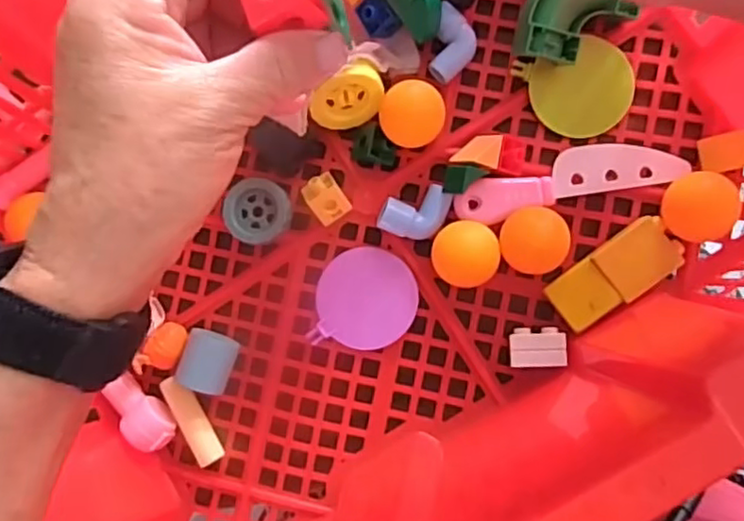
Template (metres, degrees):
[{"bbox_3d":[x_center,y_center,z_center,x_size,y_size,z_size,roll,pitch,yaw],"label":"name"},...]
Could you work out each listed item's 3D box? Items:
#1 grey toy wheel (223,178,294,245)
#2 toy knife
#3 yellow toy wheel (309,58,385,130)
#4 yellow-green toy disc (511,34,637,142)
[{"bbox_3d":[-0.067,-0.028,0.392,0.035,0.017,0.037,-1,83,7],"label":"grey toy wheel"},{"bbox_3d":[0.110,-0.046,0.372,0.123,0.008,0.030,-13,82,6],"label":"toy knife"},{"bbox_3d":[-0.014,-0.092,0.380,0.041,0.042,0.017,-14,51,12],"label":"yellow toy wheel"},{"bbox_3d":[0.122,-0.100,0.386,0.058,0.008,0.055,-1,83,7],"label":"yellow-green toy disc"}]

